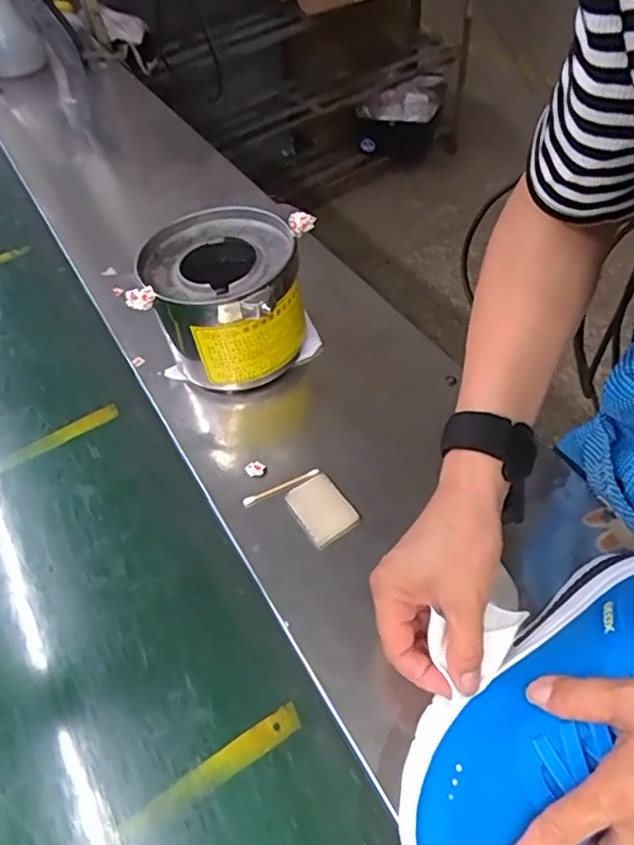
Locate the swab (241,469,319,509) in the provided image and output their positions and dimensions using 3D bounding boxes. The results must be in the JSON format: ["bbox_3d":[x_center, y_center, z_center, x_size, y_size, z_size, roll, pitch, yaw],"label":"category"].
[{"bbox_3d":[-0.030,0.054,0.493,0.068,0.004,0.008,-23,53,-13],"label":"swab"}]

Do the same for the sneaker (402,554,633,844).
[{"bbox_3d":[0.135,0.147,0.314,0.226,0.086,0.088,-36,57,-9],"label":"sneaker"}]

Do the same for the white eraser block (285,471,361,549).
[{"bbox_3d":[0.003,0.069,0.477,0.041,0.008,0.056,-30,55,-18],"label":"white eraser block"}]

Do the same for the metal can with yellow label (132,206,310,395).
[{"bbox_3d":[-0.083,-0.108,0.567,0.141,0.133,0.140,-5,51,2],"label":"metal can with yellow label"}]

